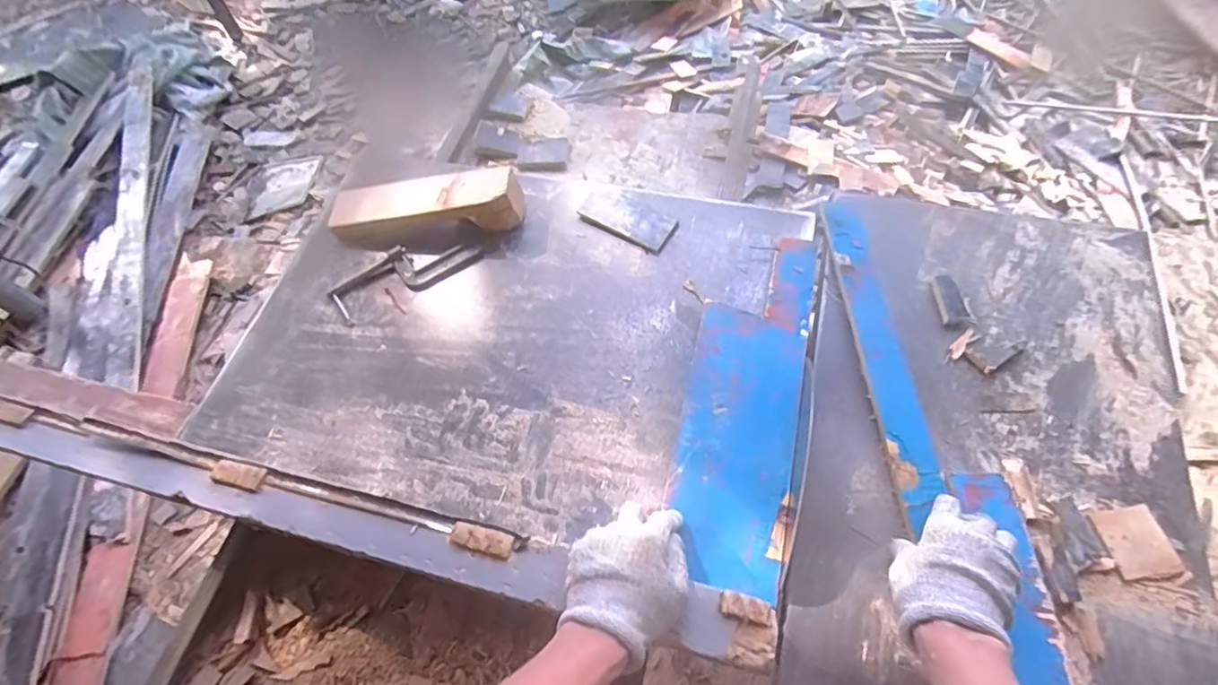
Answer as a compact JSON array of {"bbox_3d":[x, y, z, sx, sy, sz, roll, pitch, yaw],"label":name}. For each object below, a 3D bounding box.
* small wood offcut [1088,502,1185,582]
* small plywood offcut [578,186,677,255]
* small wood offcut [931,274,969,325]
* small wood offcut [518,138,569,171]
[{"bbox_3d":[0.520,0.197,0.572,0.061,0.004,0.066,-11,63,2],"label":"small wood offcut"},{"bbox_3d":[0.026,-0.175,0.811,0.135,0.008,0.068,29,67,18],"label":"small plywood offcut"},{"bbox_3d":[0.414,-0.053,0.706,0.026,0.017,0.066,-7,67,-4],"label":"small wood offcut"},{"bbox_3d":[-0.112,-0.324,1.005,0.082,0.019,0.082,0,49,2],"label":"small wood offcut"}]

